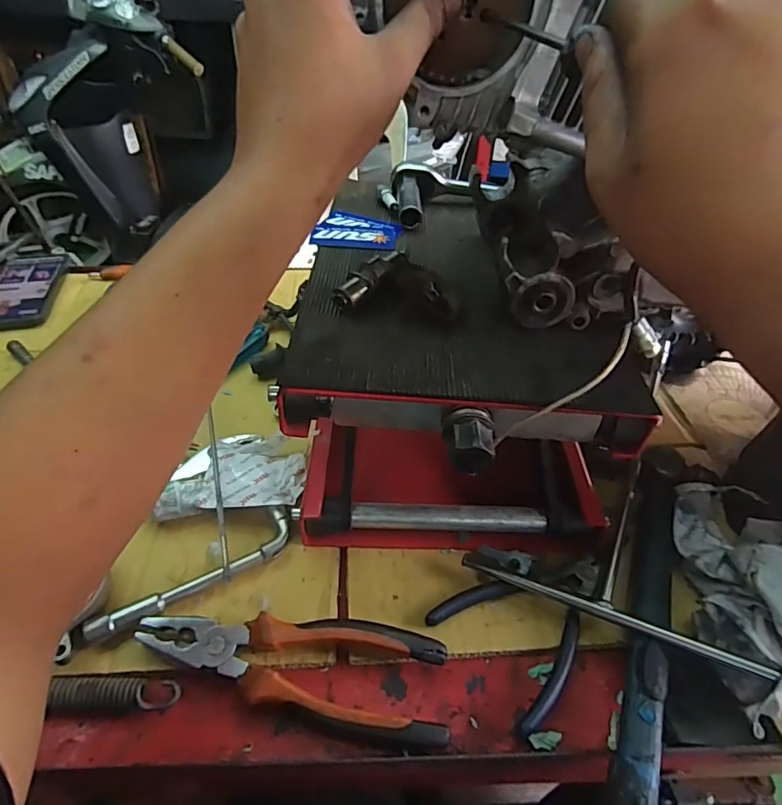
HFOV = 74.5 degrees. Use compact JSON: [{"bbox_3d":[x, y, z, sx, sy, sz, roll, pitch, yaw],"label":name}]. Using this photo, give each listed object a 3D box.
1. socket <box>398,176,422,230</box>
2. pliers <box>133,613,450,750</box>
[{"bbox_3d":[0.017,-0.192,0.482,0.020,0.016,0.069,0,55,-2],"label":"socket"},{"bbox_3d":[-0.063,0.163,0.327,0.196,0.025,0.068,7,42,6],"label":"pliers"}]

